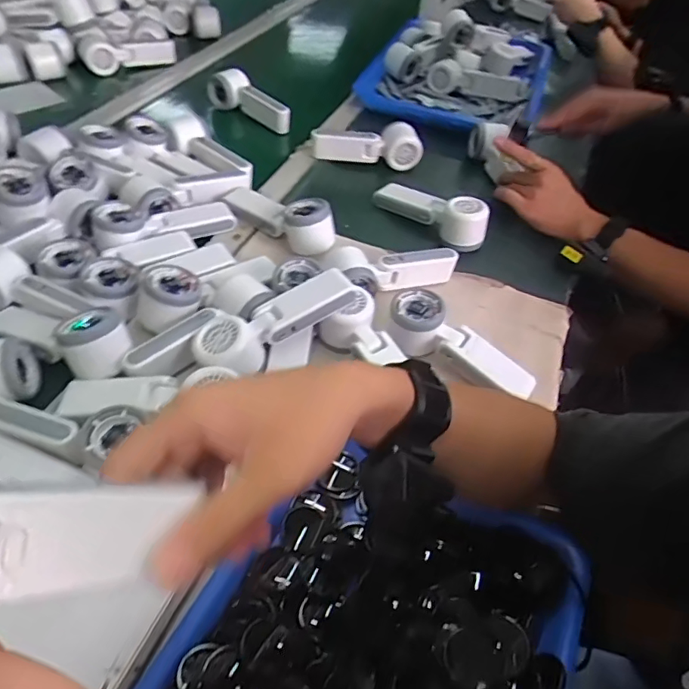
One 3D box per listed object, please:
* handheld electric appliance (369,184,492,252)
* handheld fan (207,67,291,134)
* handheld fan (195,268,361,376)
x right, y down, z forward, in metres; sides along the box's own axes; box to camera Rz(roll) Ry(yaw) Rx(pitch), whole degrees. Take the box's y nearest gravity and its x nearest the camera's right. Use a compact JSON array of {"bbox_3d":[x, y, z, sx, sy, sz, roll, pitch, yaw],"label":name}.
[{"bbox_3d":[0.123,-0.195,0.750,0.174,0.052,0.051,34,53,24],"label":"handheld electric appliance"},{"bbox_3d":[-0.163,-0.419,0.911,0.174,0.061,0.039,34,53,24],"label":"handheld fan"},{"bbox_3d":[-0.068,-0.022,0.530,0.168,0.049,0.064,-29,56,-28],"label":"handheld fan"}]

